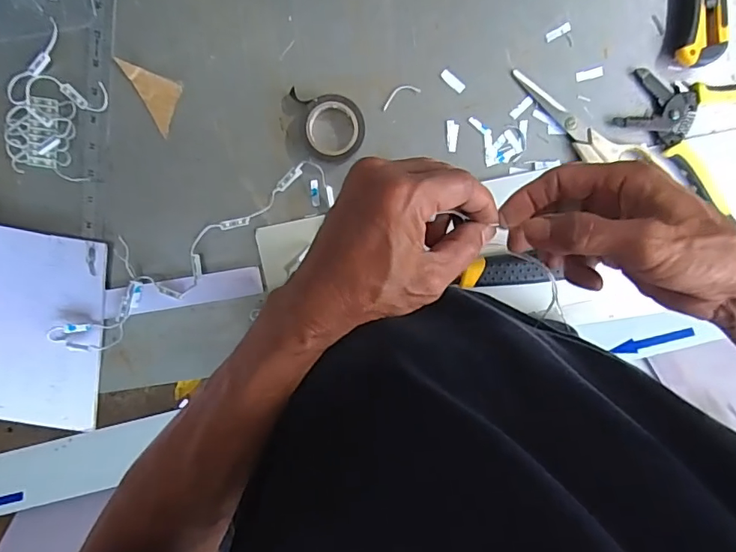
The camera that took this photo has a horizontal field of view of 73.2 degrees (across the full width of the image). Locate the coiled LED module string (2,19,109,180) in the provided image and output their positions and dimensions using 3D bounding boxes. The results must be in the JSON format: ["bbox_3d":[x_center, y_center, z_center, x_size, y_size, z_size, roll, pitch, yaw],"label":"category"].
[{"bbox_3d":[-0.290,-0.158,0.460,0.082,0.014,0.126,20,98,-5],"label":"coiled LED module string"}]

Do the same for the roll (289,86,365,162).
[{"bbox_3d":[-0.034,-0.145,0.466,0.056,0.019,0.072,-18,99,1],"label":"roll"}]

